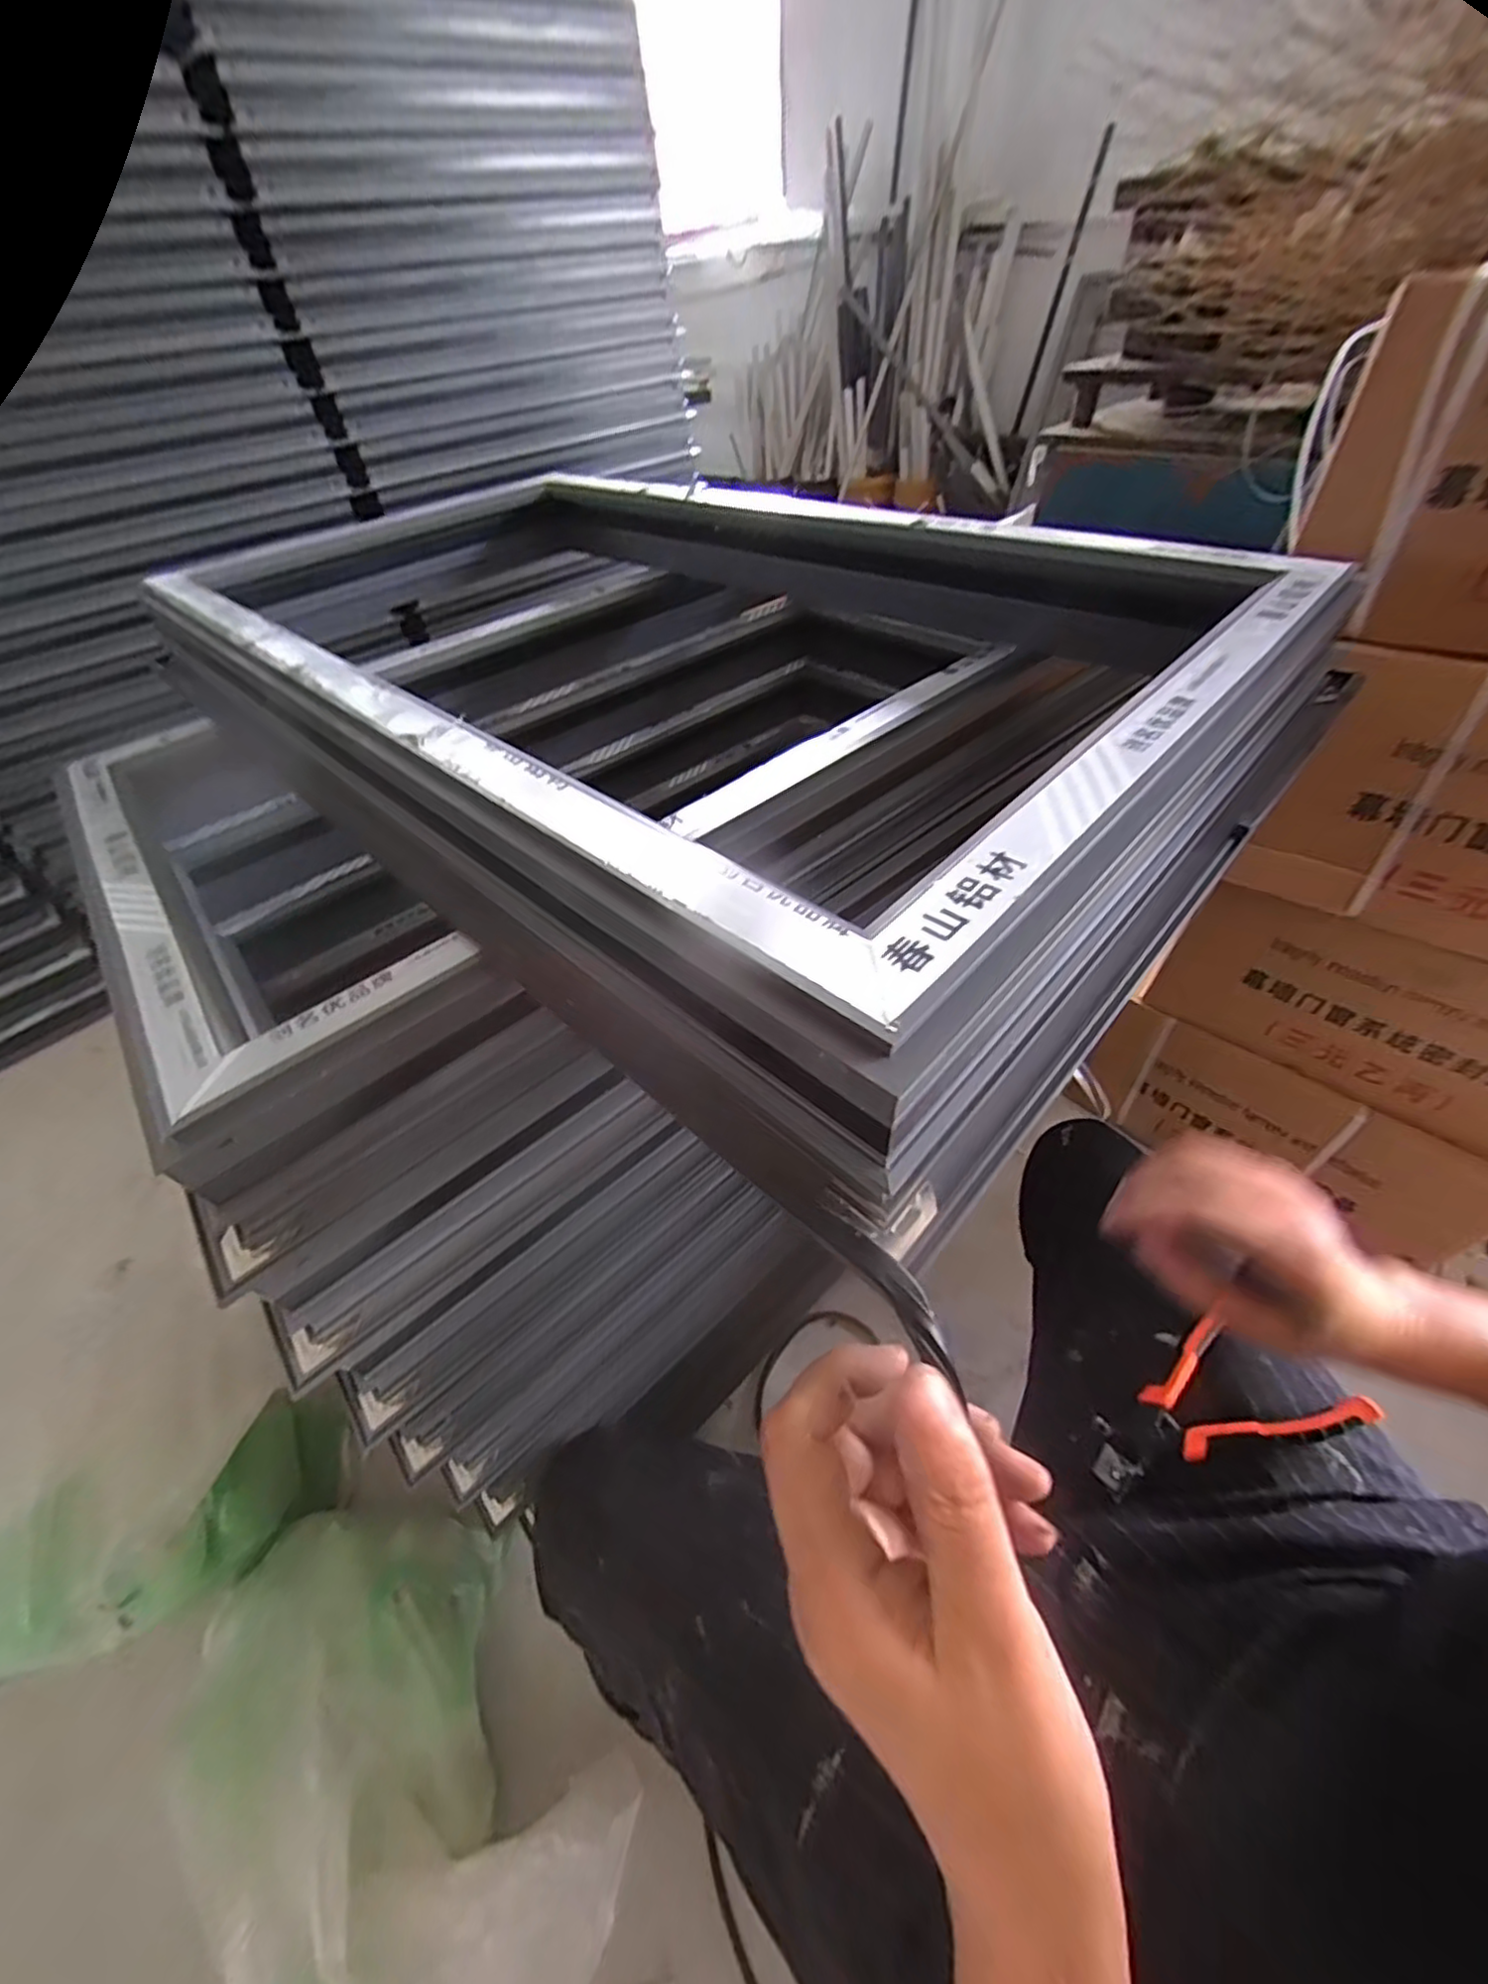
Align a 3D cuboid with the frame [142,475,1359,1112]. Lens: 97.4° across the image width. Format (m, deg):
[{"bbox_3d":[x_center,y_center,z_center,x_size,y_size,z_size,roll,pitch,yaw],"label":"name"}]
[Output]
[{"bbox_3d":[-0.049,-0.274,0.510,0.739,0.089,0.505,33,59,31],"label":"frame"}]

